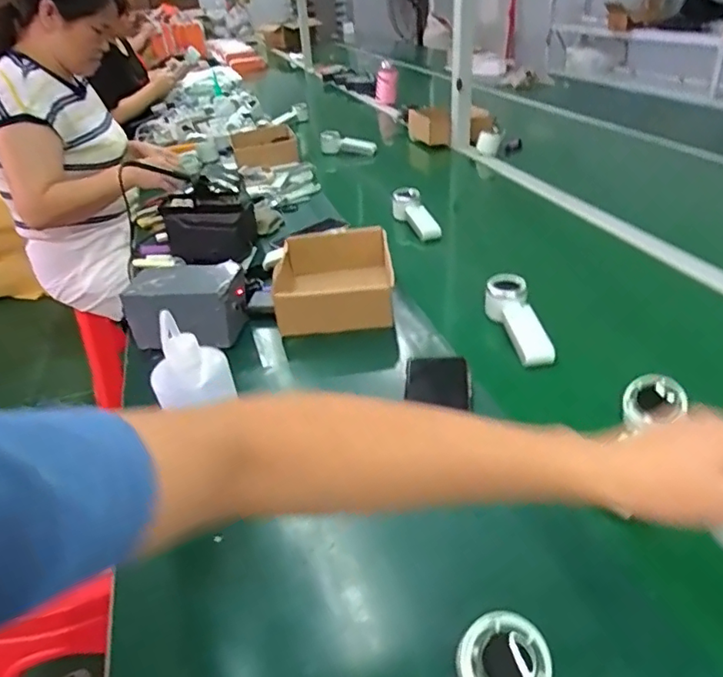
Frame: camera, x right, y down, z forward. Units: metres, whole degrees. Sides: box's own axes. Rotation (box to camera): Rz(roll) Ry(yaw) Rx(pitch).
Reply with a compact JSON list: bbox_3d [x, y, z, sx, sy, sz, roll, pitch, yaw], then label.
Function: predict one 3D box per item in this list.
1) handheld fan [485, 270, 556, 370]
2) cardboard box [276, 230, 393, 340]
[{"bbox_3d":[0.220,-0.023,0.779,0.055,0.043,0.159,-9,47,-6],"label":"handheld fan"},{"bbox_3d":[-0.042,-0.090,0.893,0.181,0.076,0.196,-5,33,0],"label":"cardboard box"}]

